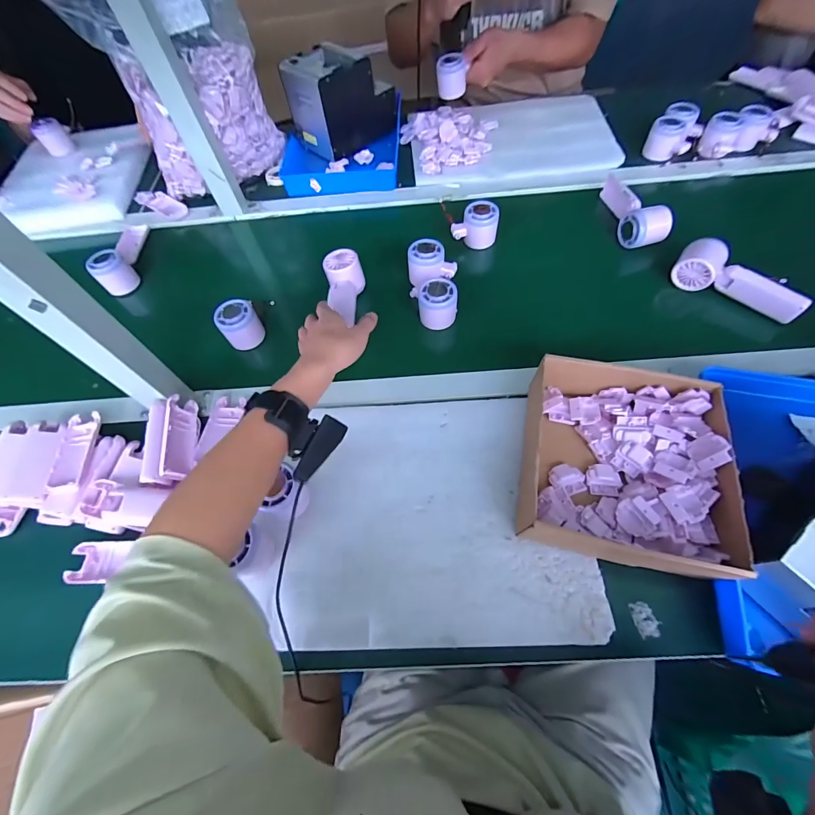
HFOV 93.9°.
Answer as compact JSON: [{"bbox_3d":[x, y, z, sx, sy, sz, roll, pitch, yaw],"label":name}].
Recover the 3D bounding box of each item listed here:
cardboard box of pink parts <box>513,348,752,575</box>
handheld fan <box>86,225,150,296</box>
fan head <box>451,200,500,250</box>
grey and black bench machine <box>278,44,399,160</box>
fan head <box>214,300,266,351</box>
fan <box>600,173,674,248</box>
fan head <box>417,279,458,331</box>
[{"bbox_3d":[0.233,0.053,0.423,0.196,0.062,0.217,10,63,10],"label":"cardboard box of pink parts"},{"bbox_3d":[-0.502,-0.276,0.680,0.045,0.061,0.161,-5,61,2],"label":"handheld fan"},{"bbox_3d":[0.114,-0.313,0.650,0.077,0.054,0.054,0,61,5],"label":"fan head"},{"bbox_3d":[-0.135,-0.638,0.778,0.180,0.129,0.123,-41,66,-17],"label":"grey and black bench machine"},{"bbox_3d":[-0.250,-0.125,0.573,0.054,0.057,0.047,-36,64,-14],"label":"fan head"},{"bbox_3d":[0.385,-0.333,0.648,0.055,0.063,0.180,-1,61,4],"label":"fan"},{"bbox_3d":[0.044,-0.152,0.562,0.055,0.051,0.052,-2,61,4],"label":"fan head"}]

